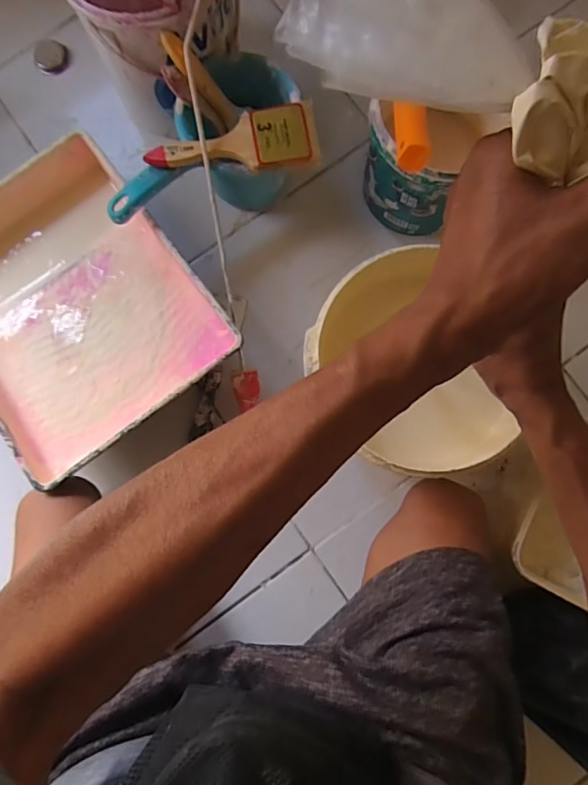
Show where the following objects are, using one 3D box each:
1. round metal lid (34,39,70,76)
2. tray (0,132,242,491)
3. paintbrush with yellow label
[{"bbox_3d":[-0.352,-0.487,0.687,0.050,0.020,0.041,-31,85,-4],"label":"round metal lid"},{"bbox_3d":[-0.270,-0.104,0.580,0.281,0.086,0.351,-37,85,-5],"label":"tray"},{"bbox_3d":[-0.066,-0.281,0.523,0.186,0.011,0.072,-5,84,-1],"label":"paintbrush with yellow label"}]

